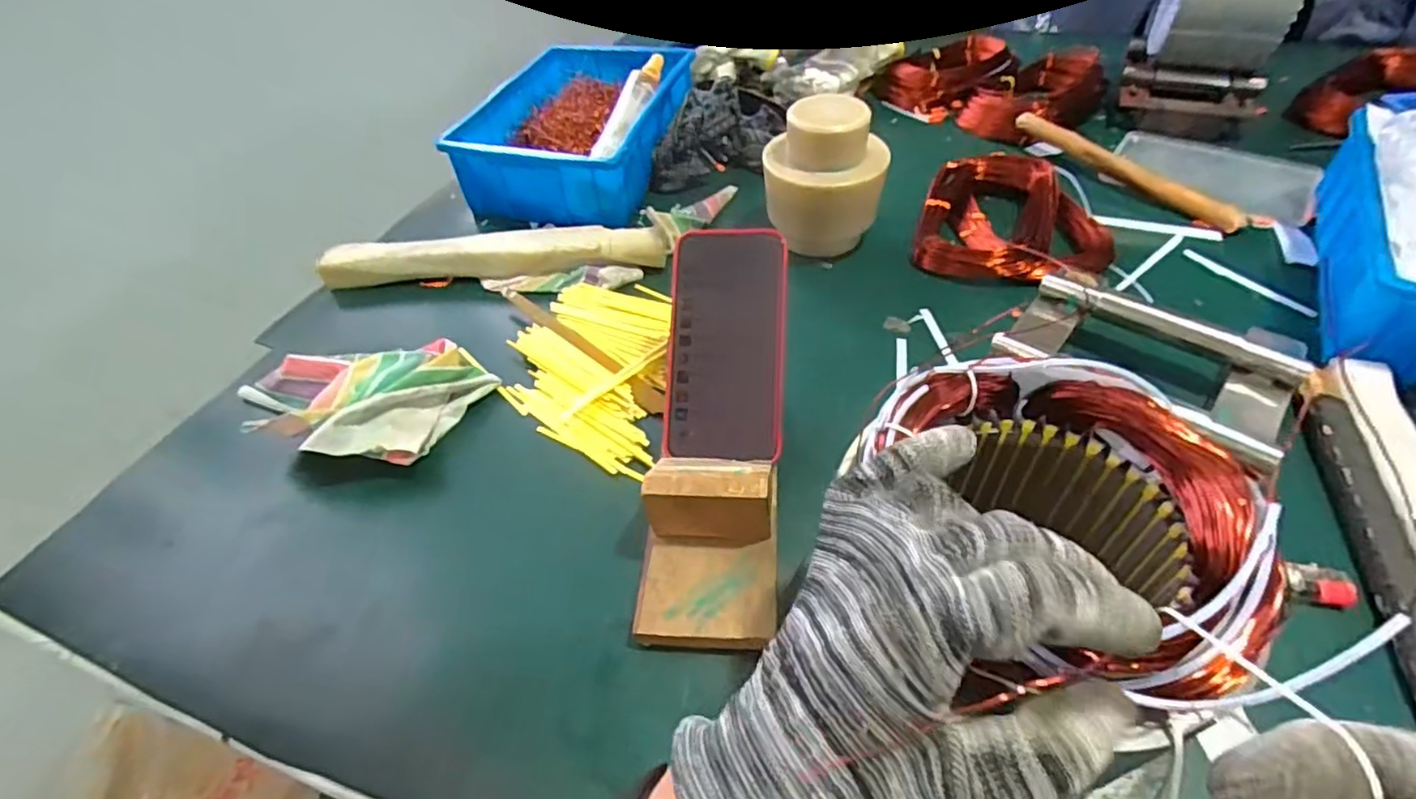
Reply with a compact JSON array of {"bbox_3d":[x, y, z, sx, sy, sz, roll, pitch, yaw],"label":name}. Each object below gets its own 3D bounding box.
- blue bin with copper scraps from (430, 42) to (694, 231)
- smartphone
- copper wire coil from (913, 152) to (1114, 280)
[{"bbox_3d":[-0.147,-0.315,0.749,0.207,0.084,0.285,8,49,14],"label":"blue bin with copper scraps"},{"bbox_3d":[0.012,-0.040,0.450,0.081,0.013,0.163,1,82,11],"label":"smartphone"},{"bbox_3d":[0.296,-0.175,0.616,0.173,0.041,0.144,16,52,21],"label":"copper wire coil"}]

